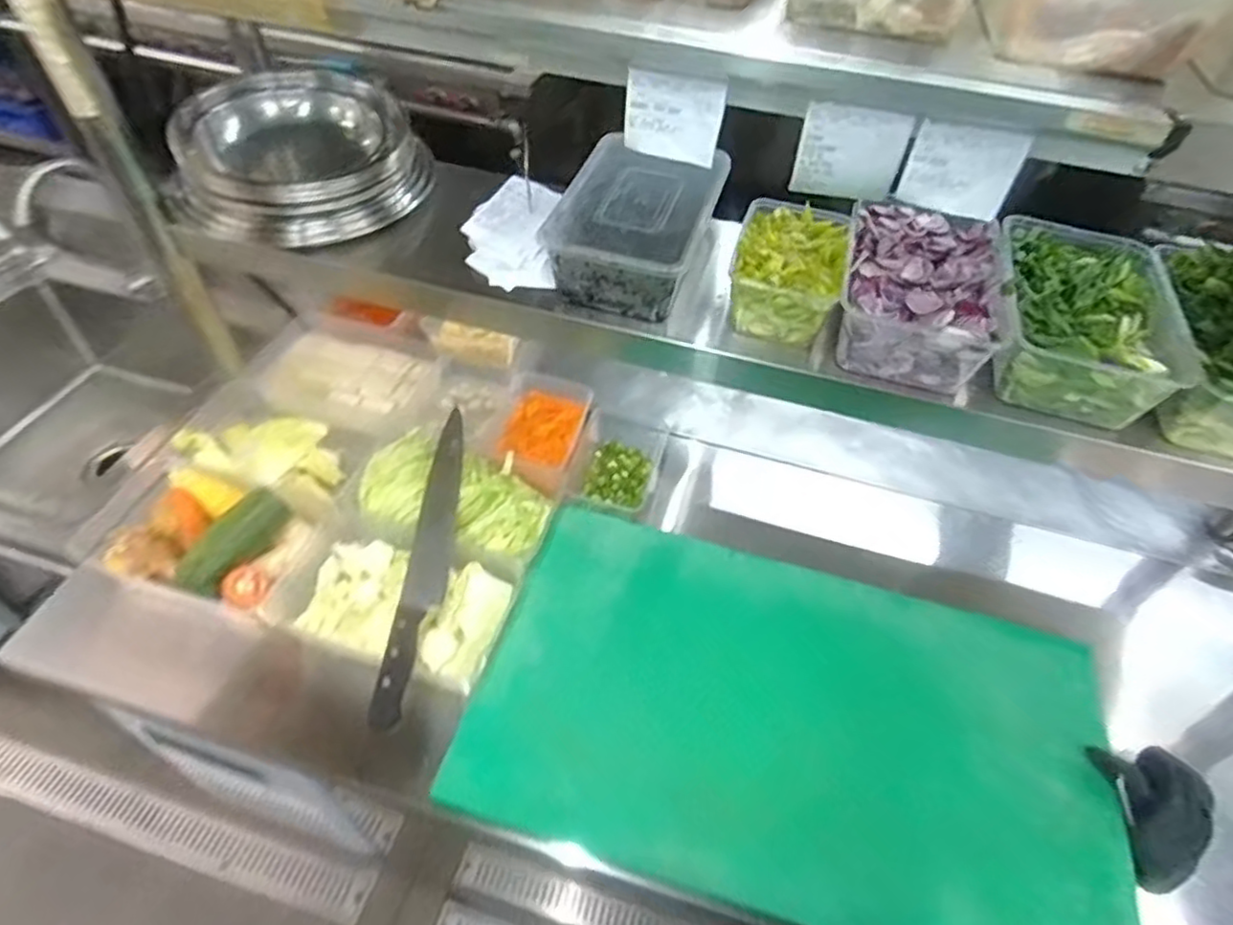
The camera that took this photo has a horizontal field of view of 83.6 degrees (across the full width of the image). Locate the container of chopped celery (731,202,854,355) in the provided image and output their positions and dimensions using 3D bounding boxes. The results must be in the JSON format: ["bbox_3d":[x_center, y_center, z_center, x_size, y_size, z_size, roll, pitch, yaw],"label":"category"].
[{"bbox_3d":[0.183,-0.208,0.751,0.108,0.075,0.159,14,49,7],"label":"container of chopped celery"}]

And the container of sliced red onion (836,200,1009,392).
[{"bbox_3d":[0.321,-0.185,0.741,0.163,0.074,0.233,17,50,9],"label":"container of sliced red onion"}]

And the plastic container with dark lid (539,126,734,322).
[{"bbox_3d":[0.020,-0.259,0.767,0.153,0.083,0.208,15,50,8],"label":"plastic container with dark lid"}]

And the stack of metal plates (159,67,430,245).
[{"bbox_3d":[-0.368,-0.350,0.811,0.223,0.133,0.202,13,49,6],"label":"stack of metal plates"}]

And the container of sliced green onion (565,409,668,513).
[{"bbox_3d":[-0.005,0.002,0.978,0.116,0.066,0.171,16,50,9],"label":"container of sliced green onion"}]

